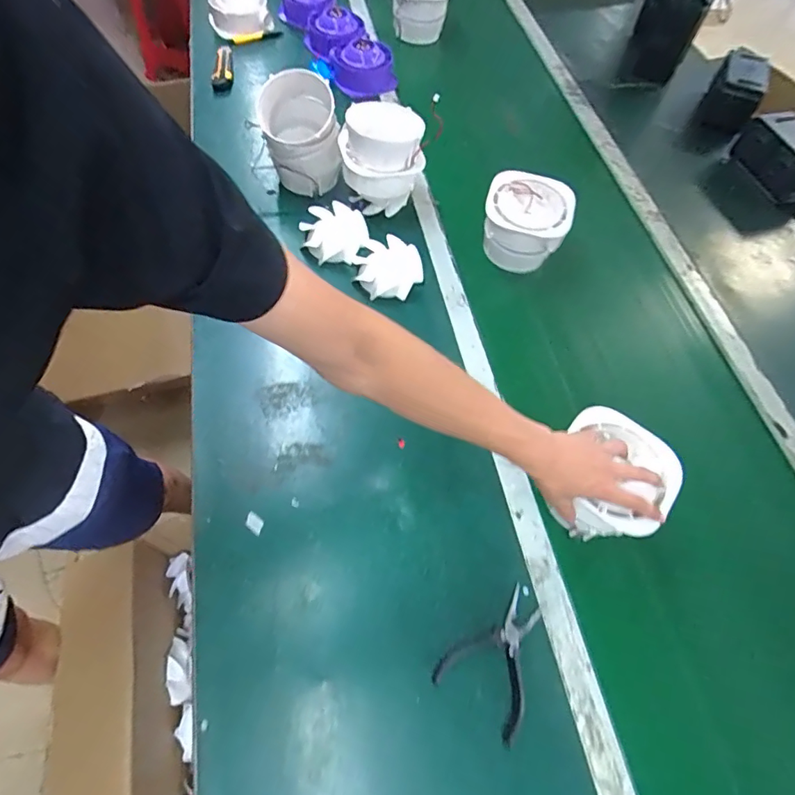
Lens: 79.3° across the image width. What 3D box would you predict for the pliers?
[{"bbox_3d":[0.121,0.292,0.543,0.101,0.011,0.138,37,64,16],"label":"pliers"}]

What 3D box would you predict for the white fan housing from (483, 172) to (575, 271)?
[{"bbox_3d":[0.222,-0.307,0.848,0.139,0.110,0.138,13,60,3],"label":"white fan housing"}]

